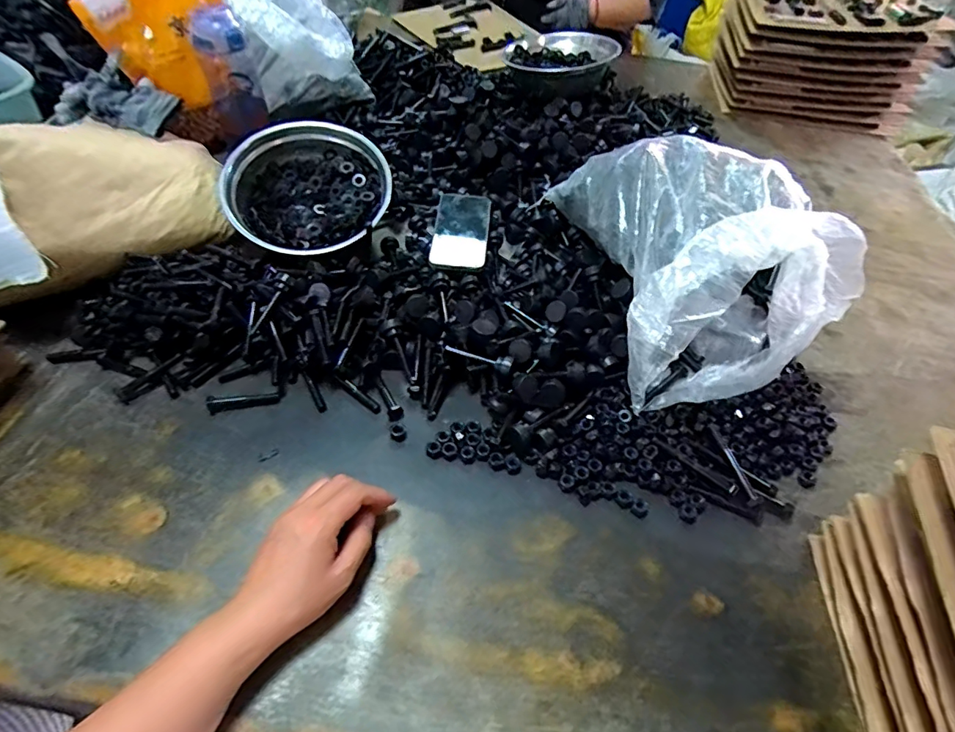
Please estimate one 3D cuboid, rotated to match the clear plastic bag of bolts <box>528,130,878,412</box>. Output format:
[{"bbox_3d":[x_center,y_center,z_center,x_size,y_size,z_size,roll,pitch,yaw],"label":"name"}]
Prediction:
[{"bbox_3d":[0.251,-0.145,0.608,0.213,0.177,0.357,-5,51,-10],"label":"clear plastic bag of bolts"}]

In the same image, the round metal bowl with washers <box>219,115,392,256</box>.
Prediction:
[{"bbox_3d":[-0.233,-0.251,0.682,0.220,0.059,0.220,0,62,0],"label":"round metal bowl with washers"}]

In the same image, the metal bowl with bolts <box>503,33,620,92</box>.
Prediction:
[{"bbox_3d":[0.142,-0.552,0.920,0.185,0.088,0.157,38,57,24],"label":"metal bowl with bolts"}]

